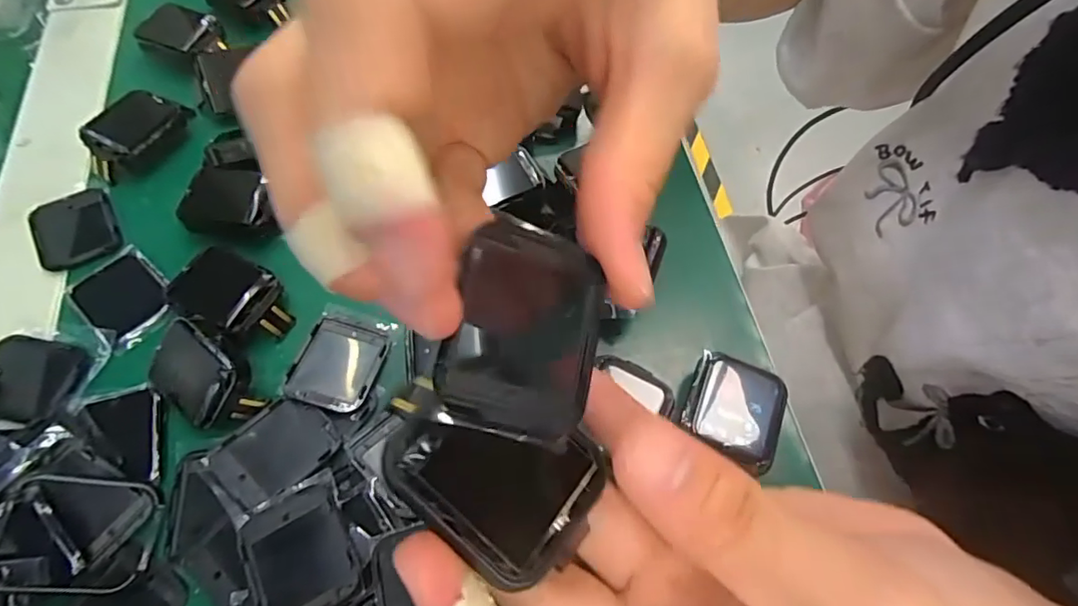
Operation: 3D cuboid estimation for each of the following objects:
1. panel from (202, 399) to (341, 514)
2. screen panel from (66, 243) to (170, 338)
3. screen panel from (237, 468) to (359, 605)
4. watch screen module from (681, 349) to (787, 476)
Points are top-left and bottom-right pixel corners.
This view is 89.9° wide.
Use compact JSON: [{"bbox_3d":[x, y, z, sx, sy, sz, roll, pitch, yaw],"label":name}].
[{"bbox_3d":[-0.099,0.056,0.202,0.033,0.004,0.040,36,60,20],"label":"panel"},{"bbox_3d":[-0.179,-0.005,0.232,0.042,0.004,0.031,40,68,16],"label":"screen panel"},{"bbox_3d":[-0.080,0.083,0.181,0.032,0.009,0.043,-25,67,-14],"label":"screen panel"},{"bbox_3d":[0.076,0.041,0.212,0.034,0.007,0.039,23,65,9],"label":"watch screen module"}]

